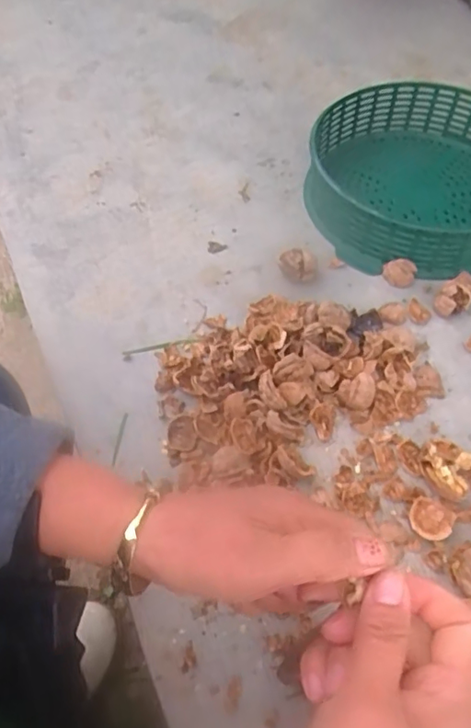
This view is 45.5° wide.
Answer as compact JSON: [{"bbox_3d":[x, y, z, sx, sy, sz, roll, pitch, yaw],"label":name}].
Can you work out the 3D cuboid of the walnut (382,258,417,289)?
[{"bbox_3d":[0.157,-0.089,0.543,0.031,0.019,0.020,24,60,16],"label":"walnut"}]

